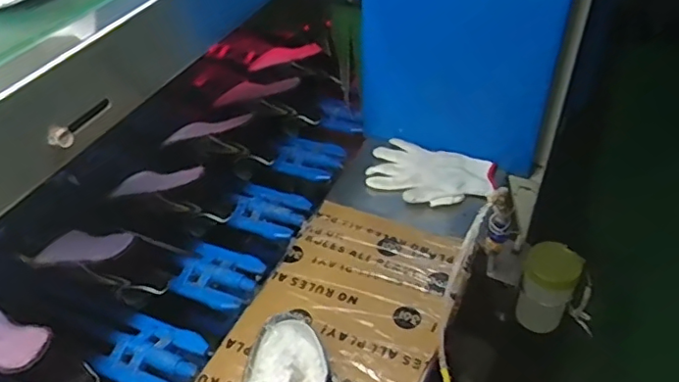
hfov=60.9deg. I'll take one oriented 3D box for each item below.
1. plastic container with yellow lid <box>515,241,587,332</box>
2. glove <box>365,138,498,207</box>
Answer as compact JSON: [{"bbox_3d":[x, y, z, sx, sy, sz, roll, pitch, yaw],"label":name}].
[{"bbox_3d":[0.302,0.143,0.838,0.071,0.132,0.059,15,45,19],"label":"plastic container with yellow lid"},{"bbox_3d":[0.138,-0.031,0.882,0.188,0.024,0.127,13,44,17],"label":"glove"}]

